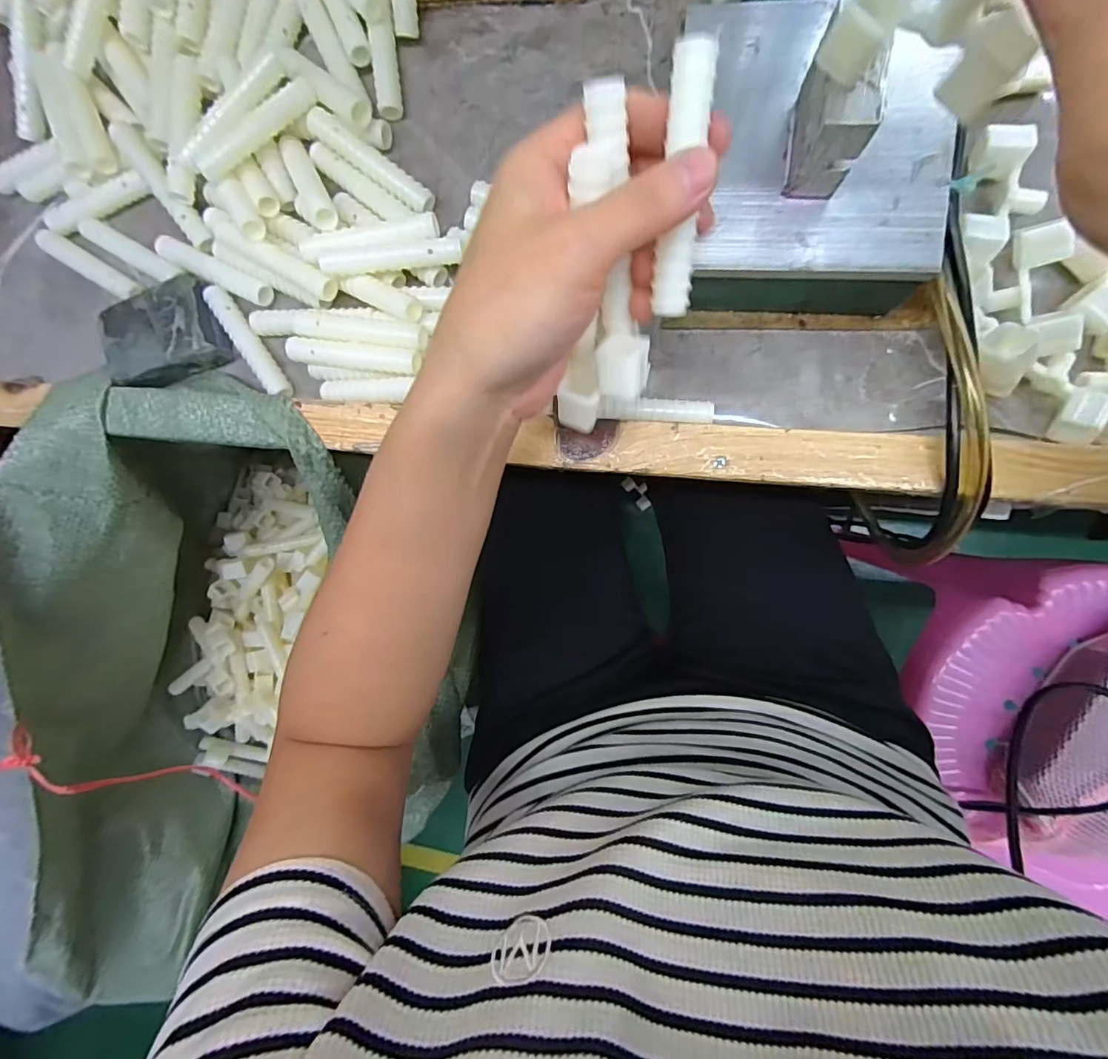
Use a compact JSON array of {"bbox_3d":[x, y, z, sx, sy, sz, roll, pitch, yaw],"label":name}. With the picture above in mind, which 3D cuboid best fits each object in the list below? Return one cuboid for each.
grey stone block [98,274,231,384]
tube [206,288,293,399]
[{"bbox_3d":[-0.246,-0.122,0.322,0.072,0.022,0.051,-21,89,8],"label":"grey stone block"},{"bbox_3d":[-0.190,-0.116,0.314,0.013,0.009,0.081,-35,87,7],"label":"tube"}]

